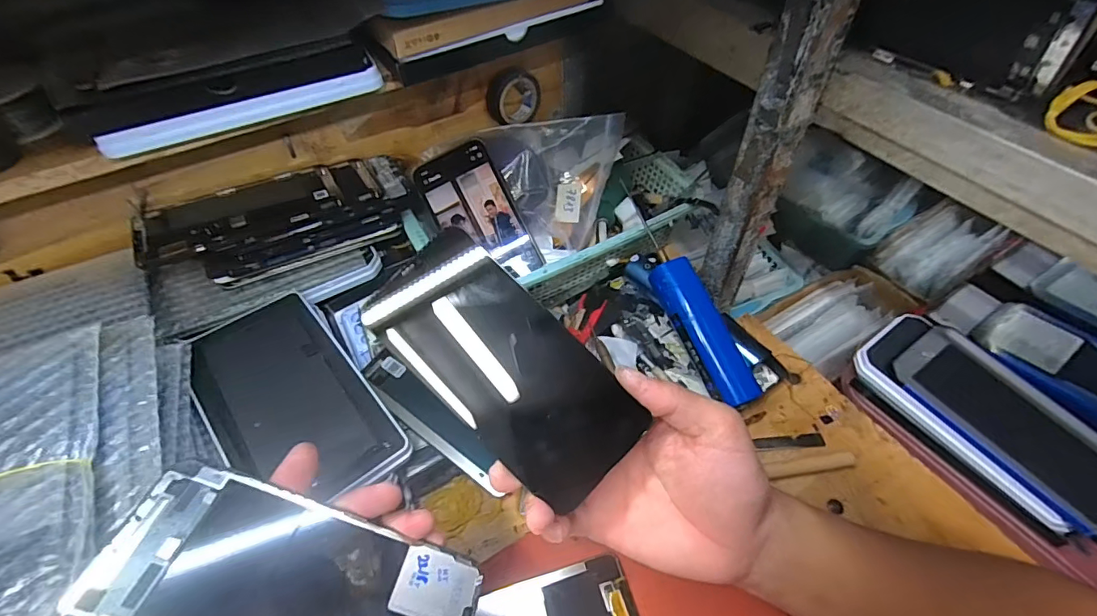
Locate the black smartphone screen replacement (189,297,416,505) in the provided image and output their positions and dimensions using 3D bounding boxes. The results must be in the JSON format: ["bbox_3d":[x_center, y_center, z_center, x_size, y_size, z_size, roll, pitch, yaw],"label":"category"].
[{"bbox_3d":[-0.188,0.065,0.350,0.098,0.011,0.177,-32,63,-27],"label":"black smartphone screen replacement"}]

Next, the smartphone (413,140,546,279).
[{"bbox_3d":[-0.063,-0.085,0.448,0.071,0.009,0.130,-29,92,-1],"label":"smartphone"}]

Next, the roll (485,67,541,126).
[{"bbox_3d":[-0.036,-0.218,0.497,0.052,0.046,0.030,-33,58,-22],"label":"roll"}]

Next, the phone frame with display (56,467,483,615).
[{"bbox_3d":[-0.109,0.128,0.216,0.156,0.004,0.070,27,44,-12],"label":"phone frame with display"}]

